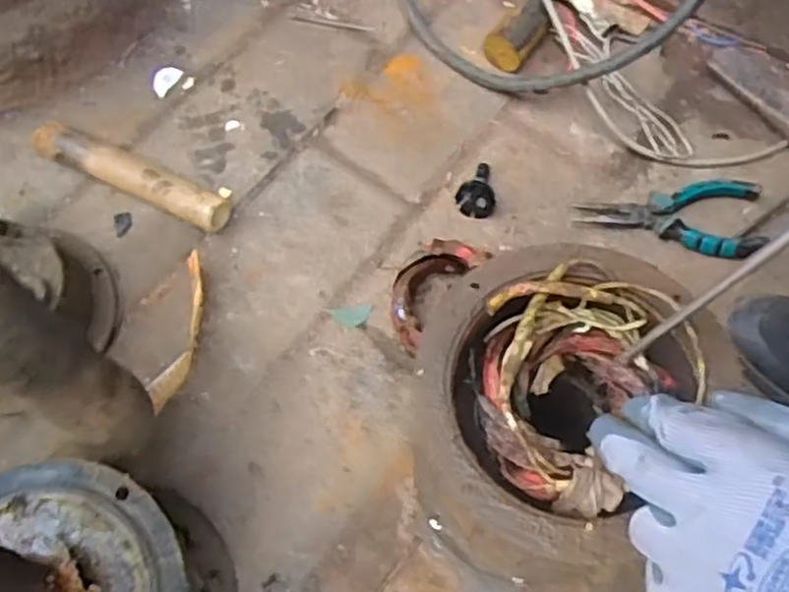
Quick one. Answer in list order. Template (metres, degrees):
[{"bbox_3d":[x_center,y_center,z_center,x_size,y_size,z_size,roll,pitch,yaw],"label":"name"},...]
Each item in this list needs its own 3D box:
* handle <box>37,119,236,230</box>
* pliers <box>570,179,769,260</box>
[{"bbox_3d":[-0.229,-0.107,0.638,0.187,0.028,0.035,25,68,10],"label":"handle"},{"bbox_3d":[0.231,-0.074,0.623,0.150,0.019,0.072,11,66,4],"label":"pliers"}]

